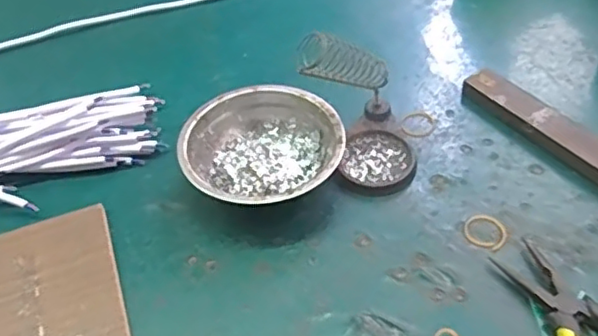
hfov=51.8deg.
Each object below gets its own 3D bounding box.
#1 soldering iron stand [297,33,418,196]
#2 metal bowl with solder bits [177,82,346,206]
[{"bbox_3d":[0.050,-0.046,0.480,0.080,0.098,0.097,-19,49,-13],"label":"soldering iron stand"},{"bbox_3d":[-0.028,-0.013,0.499,0.123,0.040,0.125,-2,48,3],"label":"metal bowl with solder bits"}]

